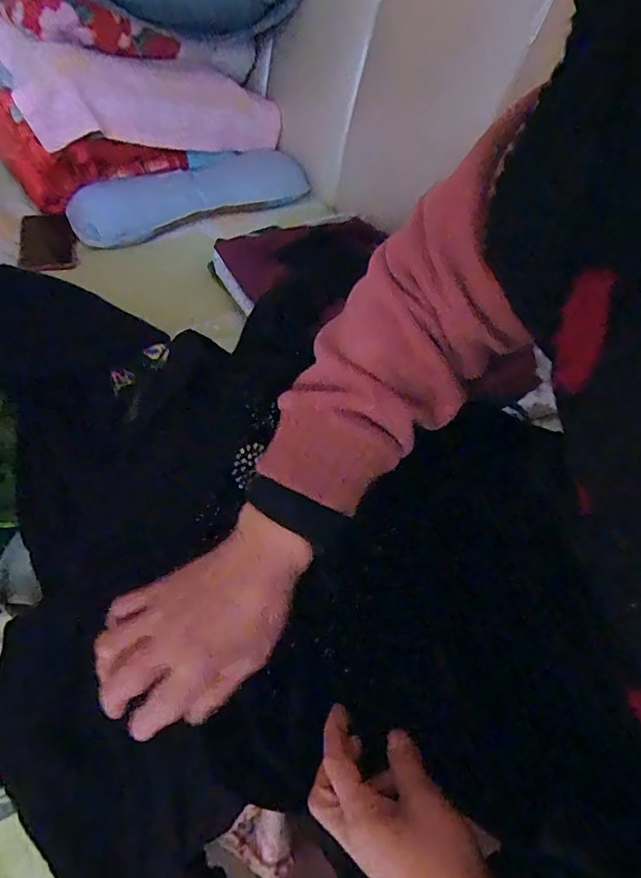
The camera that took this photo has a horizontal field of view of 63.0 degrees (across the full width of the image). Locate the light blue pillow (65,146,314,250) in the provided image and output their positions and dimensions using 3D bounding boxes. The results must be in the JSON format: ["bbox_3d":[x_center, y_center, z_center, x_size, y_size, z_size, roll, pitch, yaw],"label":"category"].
[{"bbox_3d":[-0.211,-0.412,0.884,0.409,0.060,0.128,-23,52,-27],"label":"light blue pillow"}]

